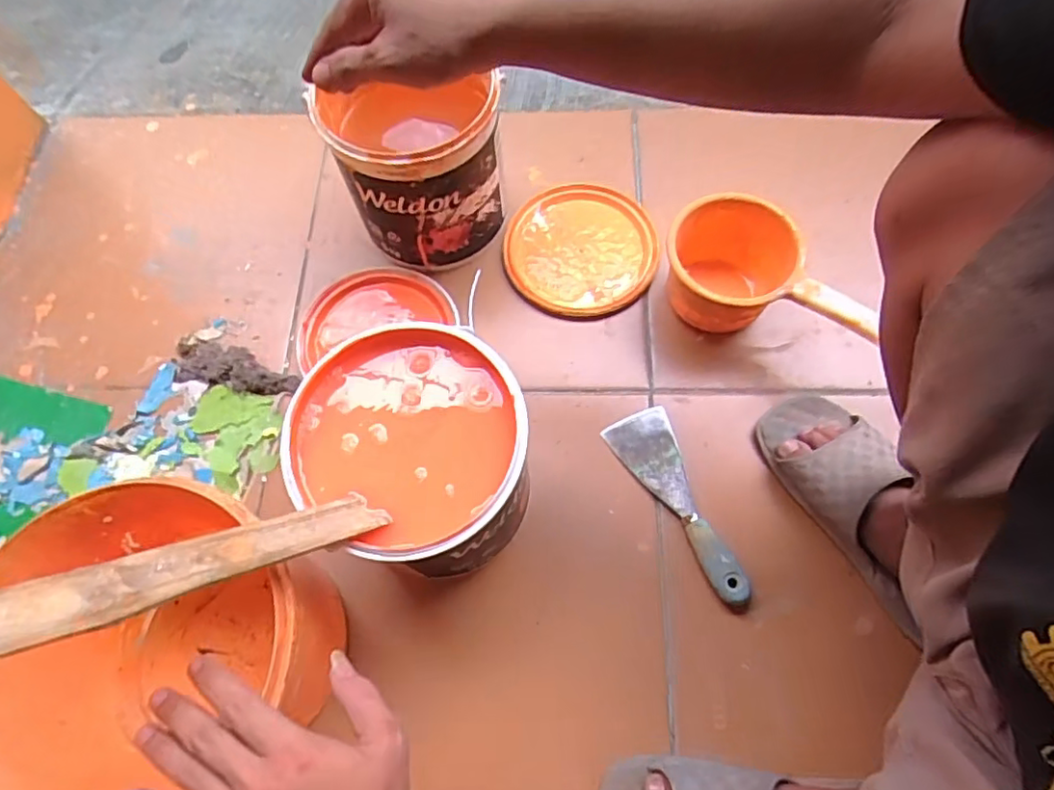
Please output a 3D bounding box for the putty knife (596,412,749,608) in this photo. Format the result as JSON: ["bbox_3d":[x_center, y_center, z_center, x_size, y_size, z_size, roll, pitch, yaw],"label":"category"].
[{"bbox_3d":[0.152,0.100,0.587,0.066,0.023,0.198,-25,69,-8],"label":"putty knife"}]

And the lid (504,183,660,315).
[{"bbox_3d":[0.063,-0.170,0.702,0.168,0.013,0.168,-1,67,2],"label":"lid"}]

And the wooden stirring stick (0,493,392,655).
[{"bbox_3d":[-0.171,0.090,0.343,0.034,0.229,0.007,36,109,23],"label":"wooden stirring stick"}]

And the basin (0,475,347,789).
[{"bbox_3d":[-0.262,0.197,0.470,0.203,0.193,0.211,4,67,4],"label":"basin"}]

